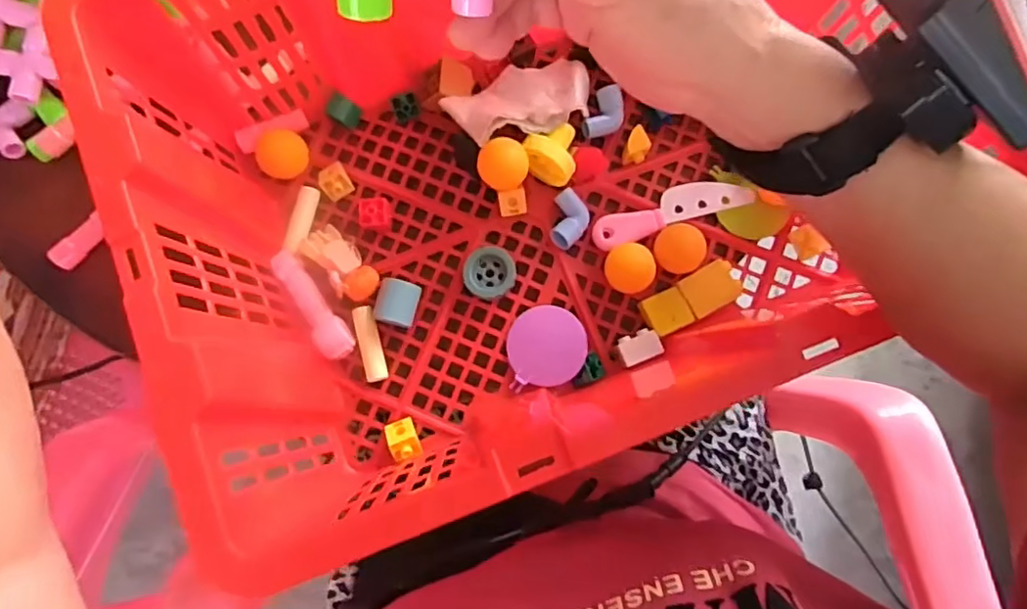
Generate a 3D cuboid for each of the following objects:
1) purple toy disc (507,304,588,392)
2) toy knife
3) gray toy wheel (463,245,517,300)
[{"bbox_3d":[0.024,0.030,0.450,0.057,0.004,0.058,-2,80,12],"label":"purple toy disc"},{"bbox_3d":[0.119,-0.073,0.469,0.121,0.009,0.030,-18,80,-4],"label":"toy knife"},{"bbox_3d":[-0.017,-0.024,0.457,0.038,0.010,0.037,0,80,-1],"label":"gray toy wheel"}]

